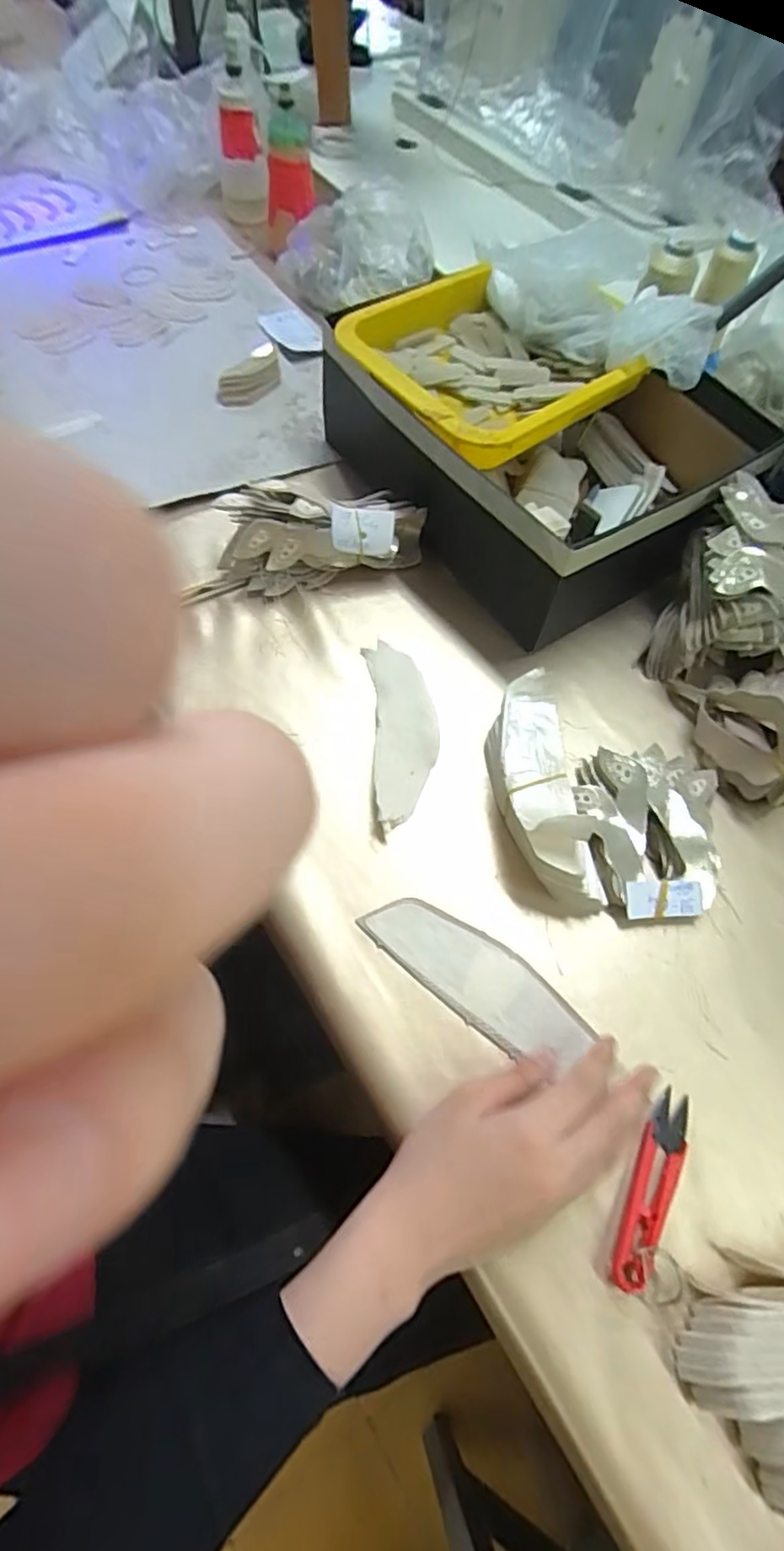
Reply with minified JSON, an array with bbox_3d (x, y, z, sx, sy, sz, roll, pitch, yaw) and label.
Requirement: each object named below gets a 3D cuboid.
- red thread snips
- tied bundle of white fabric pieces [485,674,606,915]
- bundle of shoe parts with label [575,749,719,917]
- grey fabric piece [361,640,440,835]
[{"bbox_3d":[0.144,0.227,0.352,0.023,0.015,0.100,29,65,13],"label":"red thread snips"},{"bbox_3d":[0.100,0.008,0.438,0.055,0.068,0.156,-7,62,-5],"label":"tied bundle of white fabric pieces"},{"bbox_3d":[0.178,0.039,0.445,0.092,0.033,0.118,7,62,2],"label":"bundle of shoe parts with label"},{"bbox_3d":[0.010,-0.036,0.482,0.051,0.019,0.156,-3,62,-3],"label":"grey fabric piece"}]

